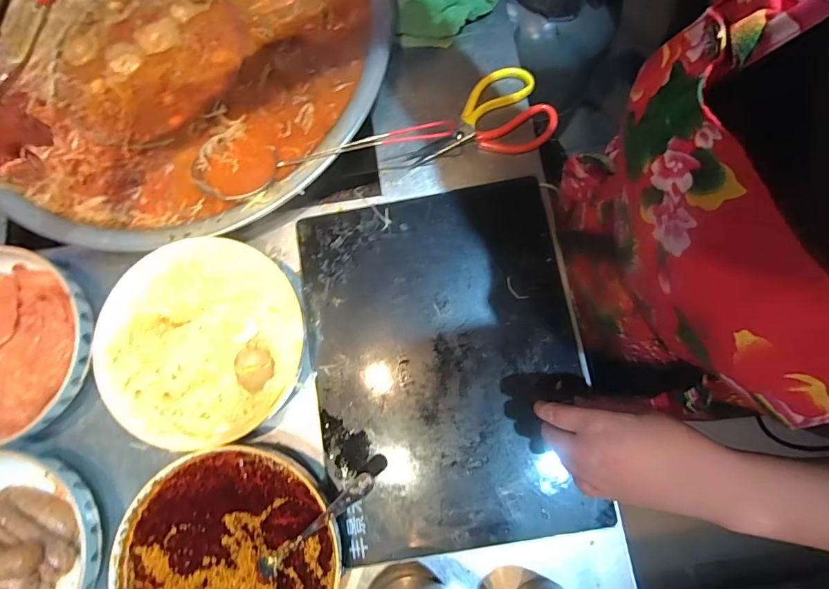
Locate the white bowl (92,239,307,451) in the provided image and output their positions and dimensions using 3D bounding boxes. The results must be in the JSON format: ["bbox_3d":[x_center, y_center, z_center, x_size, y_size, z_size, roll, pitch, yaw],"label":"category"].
[{"bbox_3d":[-0.237,0.053,0.518,0.221,0.055,0.218,-1,77,4],"label":"white bowl"}]

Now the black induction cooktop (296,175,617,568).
[{"bbox_3d":[0.033,0.074,0.519,0.290,0.022,0.389,-10,76,2],"label":"black induction cooktop"}]

